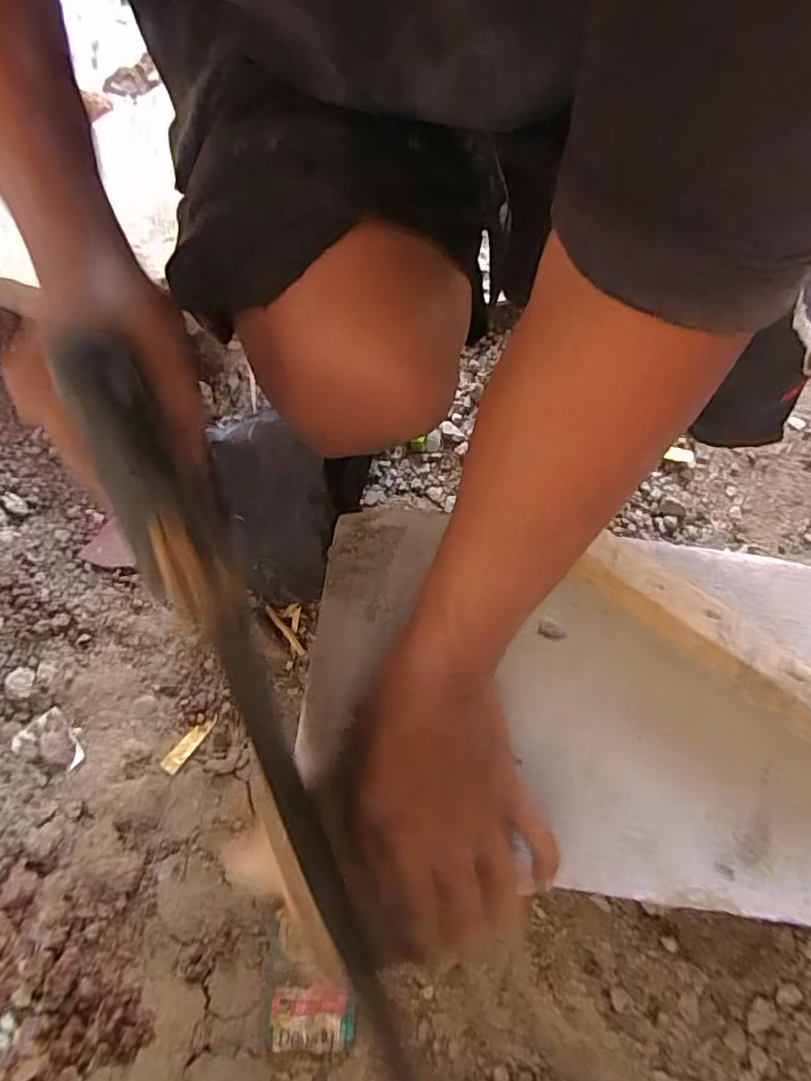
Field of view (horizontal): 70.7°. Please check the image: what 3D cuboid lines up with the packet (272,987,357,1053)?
[{"bbox_3d":[-0.076,0.389,0.464,0.065,0.005,0.044,2,74,-1],"label":"packet"}]

